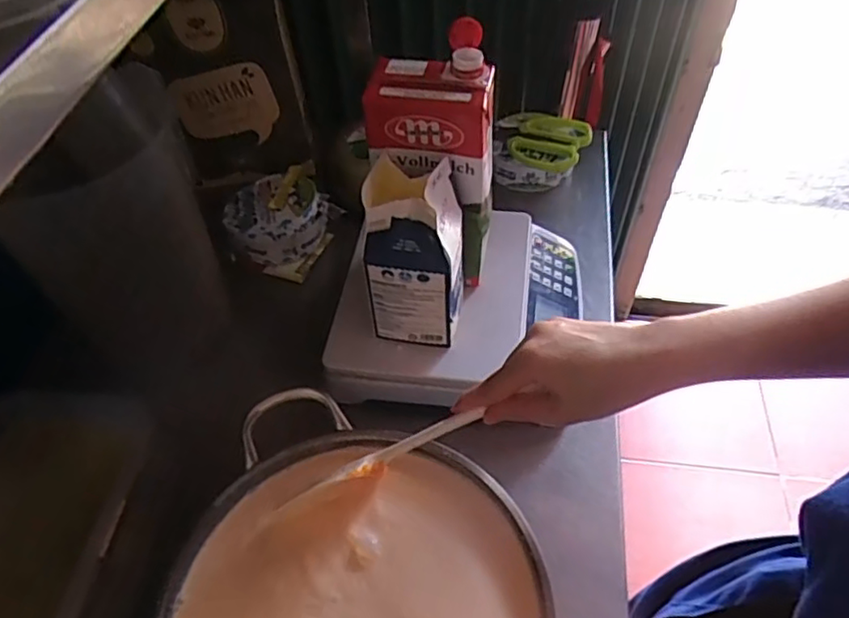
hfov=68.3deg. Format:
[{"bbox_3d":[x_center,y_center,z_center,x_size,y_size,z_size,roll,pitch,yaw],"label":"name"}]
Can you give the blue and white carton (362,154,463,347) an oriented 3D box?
[{"bbox_3d":[-0.007,-0.046,0.518,0.073,0.144,0.071,3,51,7],"label":"blue and white carton"}]

